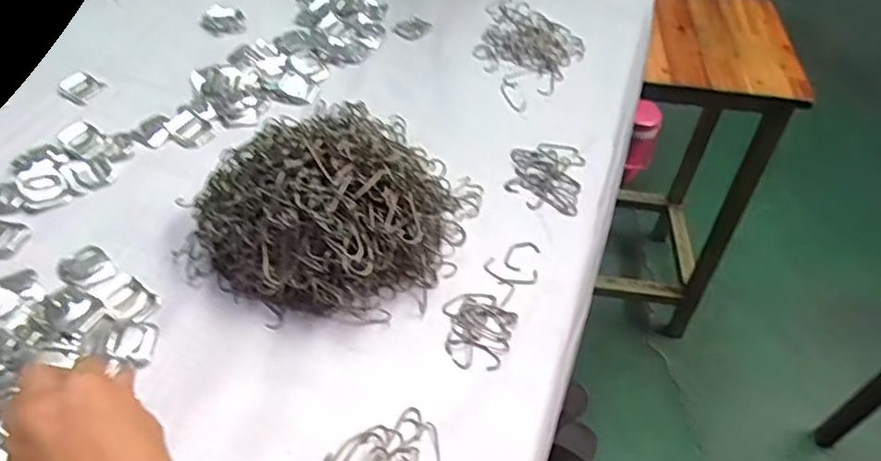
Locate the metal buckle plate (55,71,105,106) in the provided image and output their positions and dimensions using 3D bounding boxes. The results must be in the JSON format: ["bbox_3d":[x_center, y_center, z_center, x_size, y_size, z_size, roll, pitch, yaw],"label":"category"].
[{"bbox_3d":[-0.329,-0.131,0.579,0.033,0.010,0.032,23,51,17],"label":"metal buckle plate"}]

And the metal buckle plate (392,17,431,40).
[{"bbox_3d":[-0.030,-0.214,0.670,0.030,0.006,0.033,37,56,27],"label":"metal buckle plate"}]

